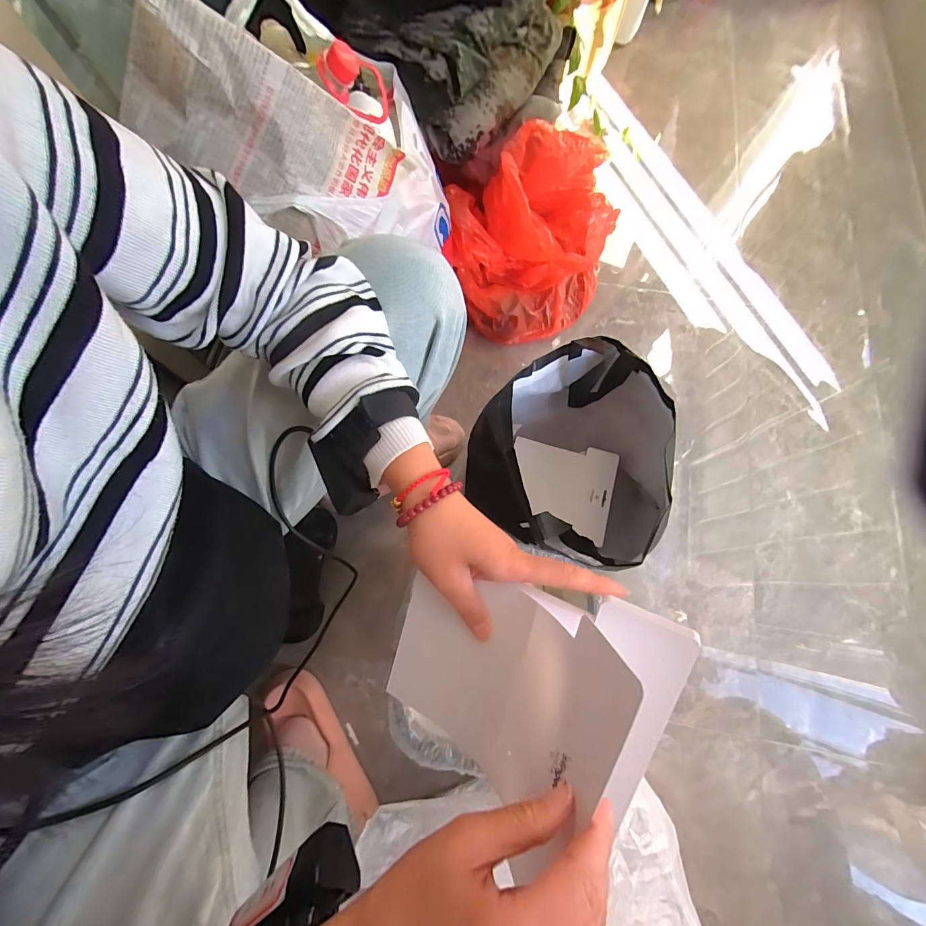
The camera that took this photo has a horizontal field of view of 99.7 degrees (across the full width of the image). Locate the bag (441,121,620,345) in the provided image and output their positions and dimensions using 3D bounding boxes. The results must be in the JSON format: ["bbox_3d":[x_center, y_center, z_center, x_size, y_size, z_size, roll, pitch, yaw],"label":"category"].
[{"bbox_3d":[0.124,-0.418,0.721,0.284,0.237,0.321,22,74,7],"label":"bag"}]

